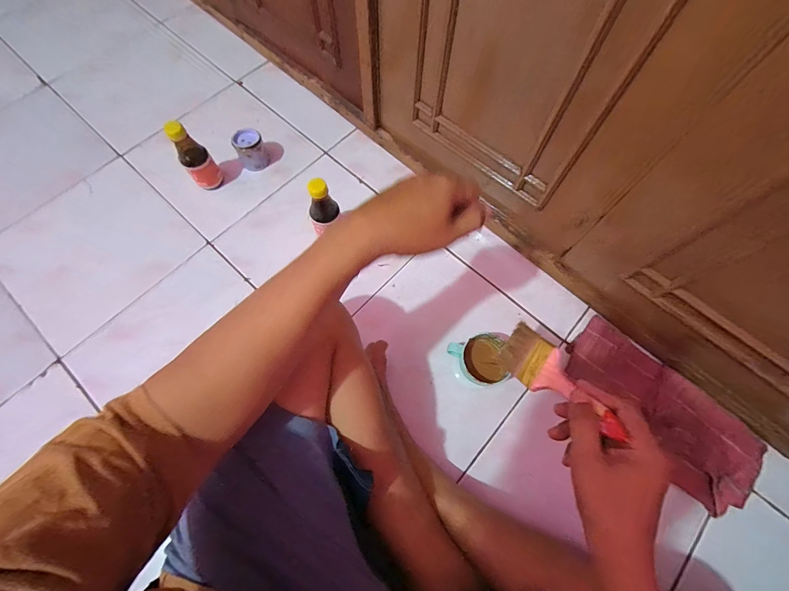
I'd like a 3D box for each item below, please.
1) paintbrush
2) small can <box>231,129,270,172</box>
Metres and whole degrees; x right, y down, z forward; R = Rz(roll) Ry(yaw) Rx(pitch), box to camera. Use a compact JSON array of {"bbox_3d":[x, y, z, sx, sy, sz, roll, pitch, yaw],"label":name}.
[{"bbox_3d":[0.173,0.090,0.377,0.011,0.176,0.058,22,103,-22],"label":"paintbrush"},{"bbox_3d":[-0.280,-0.285,0.679,0.053,0.059,0.049,0,70,-1],"label":"small can"}]

